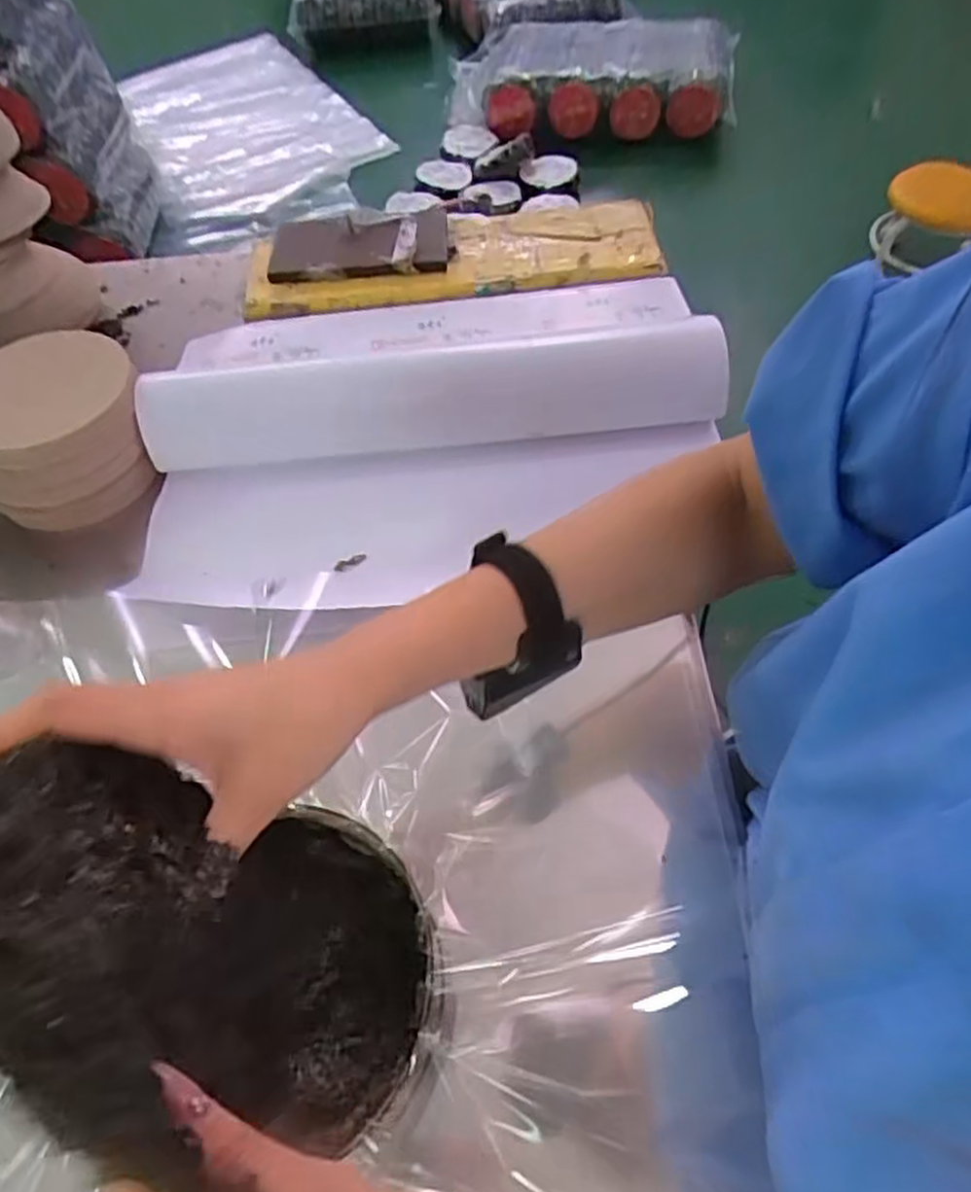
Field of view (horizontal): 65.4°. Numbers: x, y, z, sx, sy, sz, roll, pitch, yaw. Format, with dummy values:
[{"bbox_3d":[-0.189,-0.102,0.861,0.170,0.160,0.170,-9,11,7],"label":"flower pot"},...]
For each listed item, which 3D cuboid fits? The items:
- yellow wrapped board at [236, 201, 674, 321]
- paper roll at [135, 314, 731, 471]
[{"bbox_3d":[-0.039,-0.352,0.774,0.414,0.029,0.130,-4,56,1],"label":"yellow wrapped board"},{"bbox_3d":[-0.042,-0.169,0.652,0.483,0.076,0.068,-5,55,0],"label":"paper roll"}]

